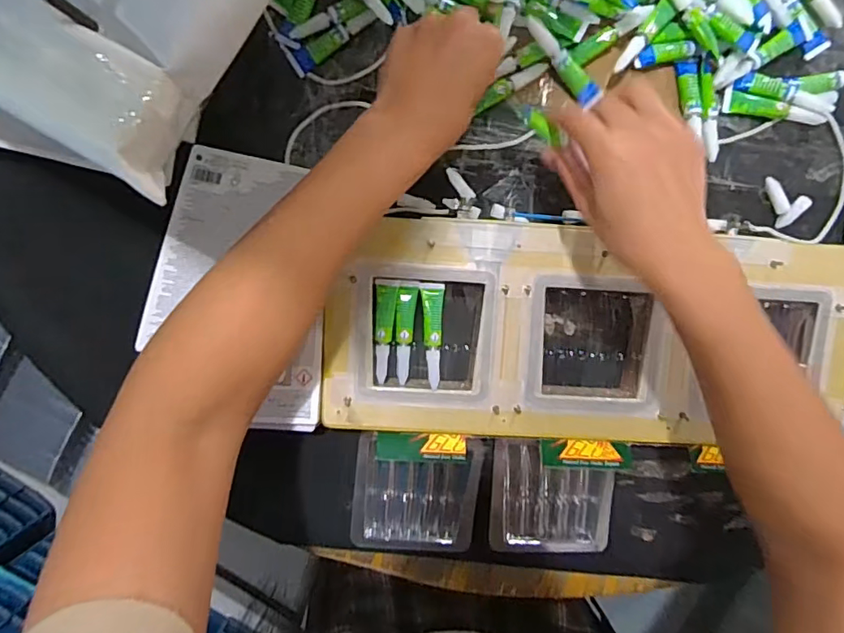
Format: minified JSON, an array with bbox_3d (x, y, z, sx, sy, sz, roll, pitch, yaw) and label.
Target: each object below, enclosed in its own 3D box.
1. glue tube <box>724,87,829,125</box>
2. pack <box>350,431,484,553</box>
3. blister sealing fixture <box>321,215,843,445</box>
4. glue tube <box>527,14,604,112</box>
[{"bbox_3d":[0.292,-0.173,0.437,0.084,0.014,0.019,8,95,-3],"label":"glue tube"},{"bbox_3d":[-0.005,0.148,0.448,0.102,0.026,0.114,6,108,-4],"label":"pack"},{"bbox_3d":[0.116,0.016,0.434,0.384,0.036,0.175,4,95,-2],"label":"blister sealing fixture"},{"bbox_3d":[0.109,-0.199,0.410,0.077,0.009,0.019,43,93,-18],"label":"glue tube"}]

